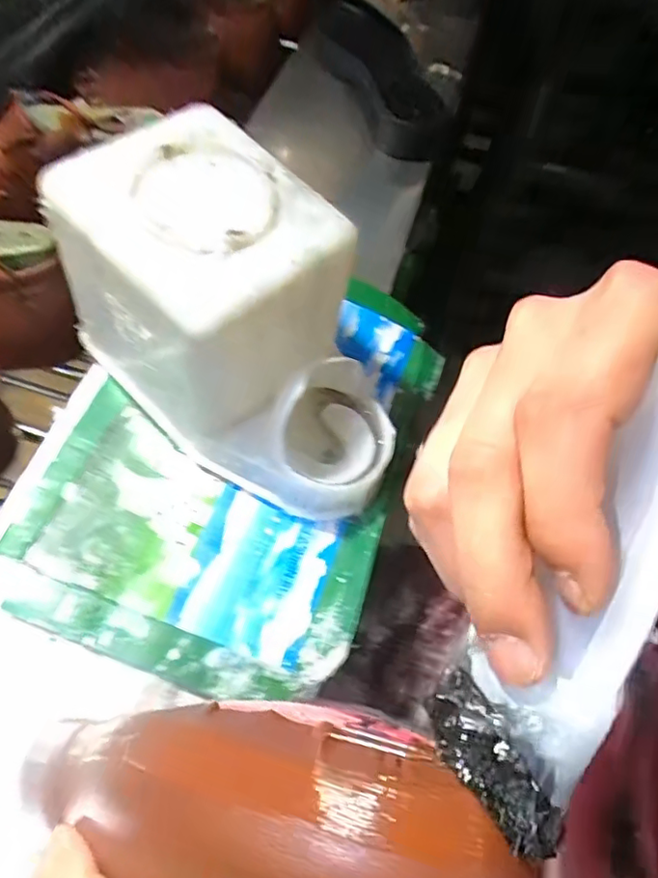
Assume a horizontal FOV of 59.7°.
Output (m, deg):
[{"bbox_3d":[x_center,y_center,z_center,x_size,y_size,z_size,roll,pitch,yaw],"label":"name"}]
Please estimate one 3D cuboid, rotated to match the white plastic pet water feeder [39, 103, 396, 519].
[{"bbox_3d":[-0.055,-0.069,0.395,0.137,0.161,0.244,-39,76,-23],"label":"white plastic pet water feeder"}]

